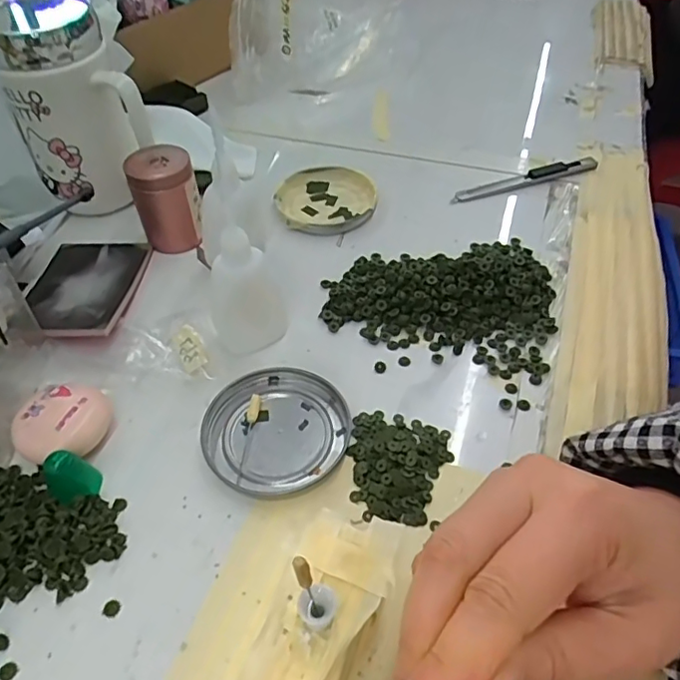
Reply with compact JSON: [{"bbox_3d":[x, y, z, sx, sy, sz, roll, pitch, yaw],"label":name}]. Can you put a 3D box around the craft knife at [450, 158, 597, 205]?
[{"bbox_3d":[0.153,-0.135,0.471,0.132,0.009,0.015,-15,51,-13],"label":"craft knife"}]

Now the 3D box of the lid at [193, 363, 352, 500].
[{"bbox_3d":[-0.036,0.049,0.315,0.078,0.009,0.074,10,50,8],"label":"lid"}]

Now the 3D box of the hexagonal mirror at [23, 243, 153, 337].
[{"bbox_3d":[-0.178,-0.036,0.388,0.076,0.008,0.099,2,40,2],"label":"hexagonal mirror"}]

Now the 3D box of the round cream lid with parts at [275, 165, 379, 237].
[{"bbox_3d":[-0.012,-0.113,0.455,0.078,0.011,0.071,0,49,0],"label":"round cream lid with parts"}]

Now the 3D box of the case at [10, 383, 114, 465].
[{"bbox_3d":[-0.148,0.045,0.308,0.048,0.019,0.041,-33,56,-25],"label":"case"}]

